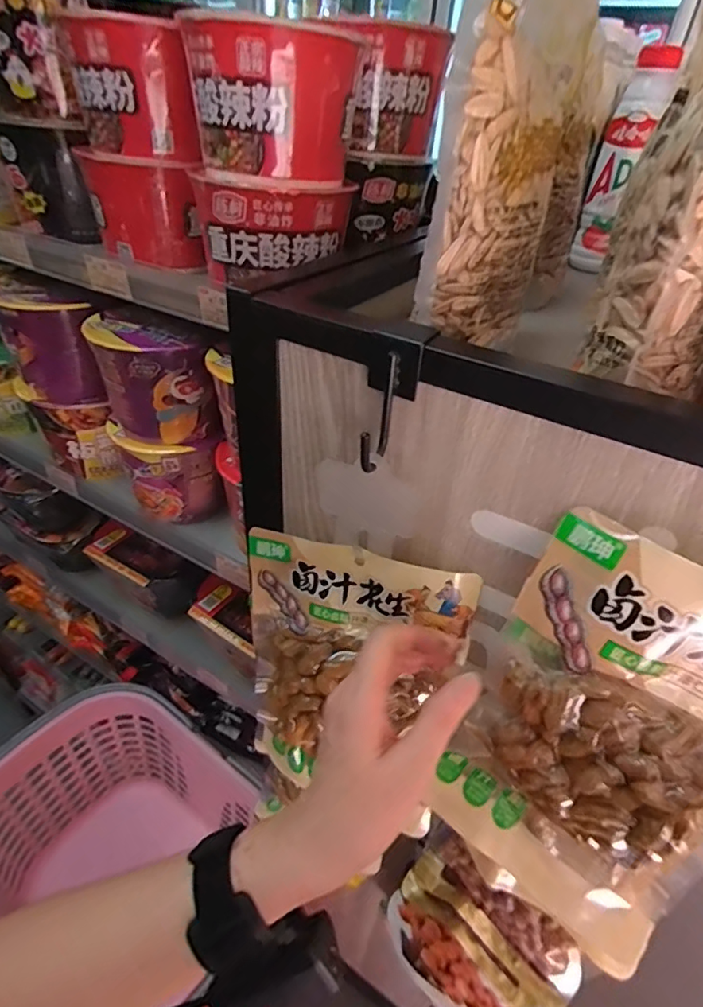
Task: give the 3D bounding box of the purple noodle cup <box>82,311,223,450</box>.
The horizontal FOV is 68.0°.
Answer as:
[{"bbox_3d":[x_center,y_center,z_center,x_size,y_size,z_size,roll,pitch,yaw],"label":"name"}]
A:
[{"bbox_3d":[-0.192,-0.118,0.517,0.099,0.108,0.095,3,39,-2],"label":"purple noodle cup"}]

